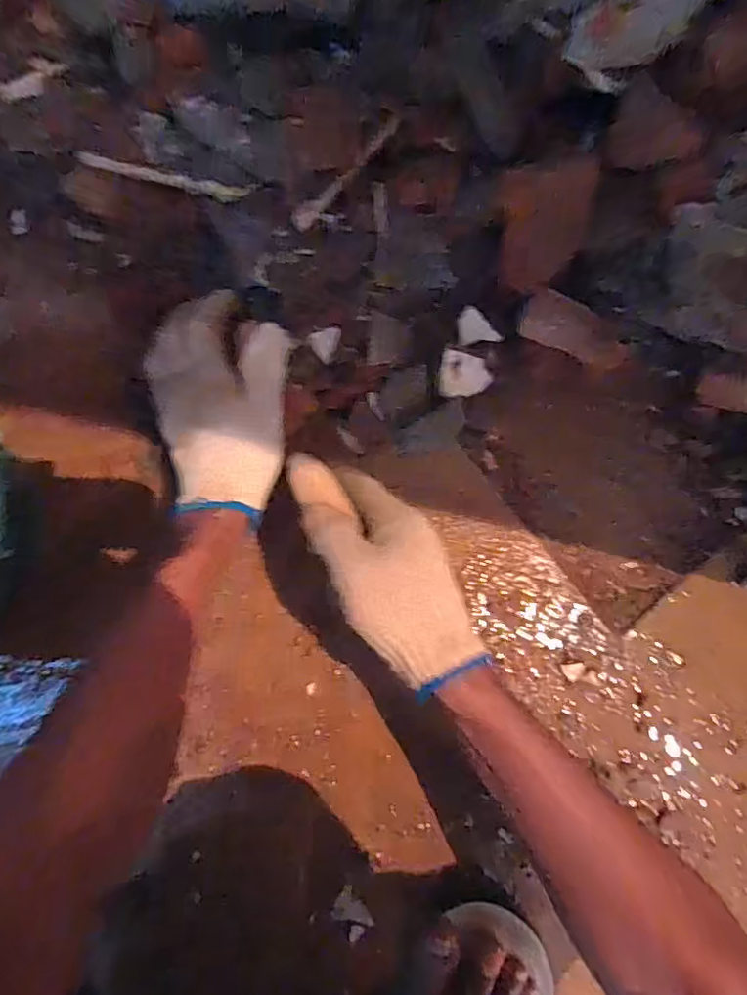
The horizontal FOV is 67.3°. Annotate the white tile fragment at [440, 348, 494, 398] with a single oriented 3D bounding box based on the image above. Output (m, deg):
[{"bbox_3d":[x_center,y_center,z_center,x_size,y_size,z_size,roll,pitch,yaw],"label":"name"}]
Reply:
[{"bbox_3d":[0.084,-0.110,0.506,0.053,0.005,0.039,3,107,-28],"label":"white tile fragment"}]

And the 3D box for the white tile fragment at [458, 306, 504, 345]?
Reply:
[{"bbox_3d":[0.097,-0.159,0.514,0.039,0.004,0.033,-7,109,-3],"label":"white tile fragment"}]

